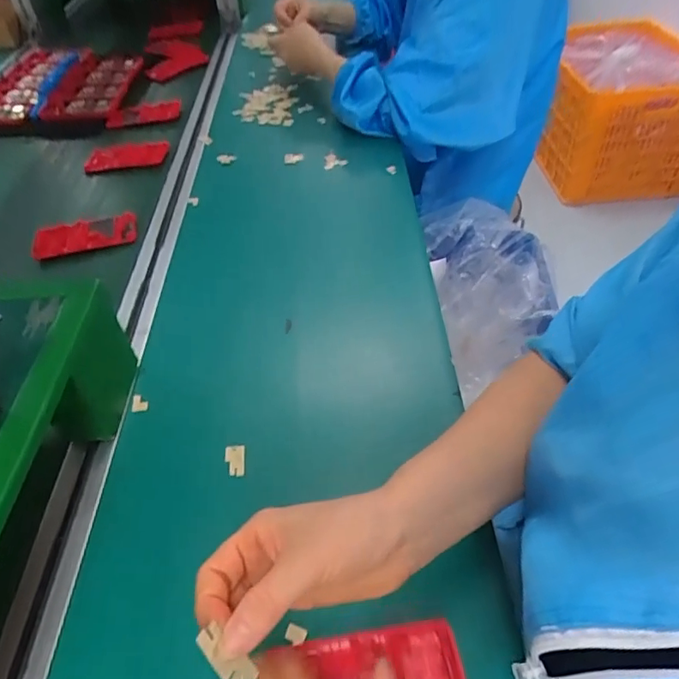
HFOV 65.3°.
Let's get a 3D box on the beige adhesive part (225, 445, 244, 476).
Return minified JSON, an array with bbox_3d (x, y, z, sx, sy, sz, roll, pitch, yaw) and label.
[{"bbox_3d":[-0.087,0.103,0.446,0.016,0.008,0.027,-6,46,-2],"label":"beige adhesive part"}]

